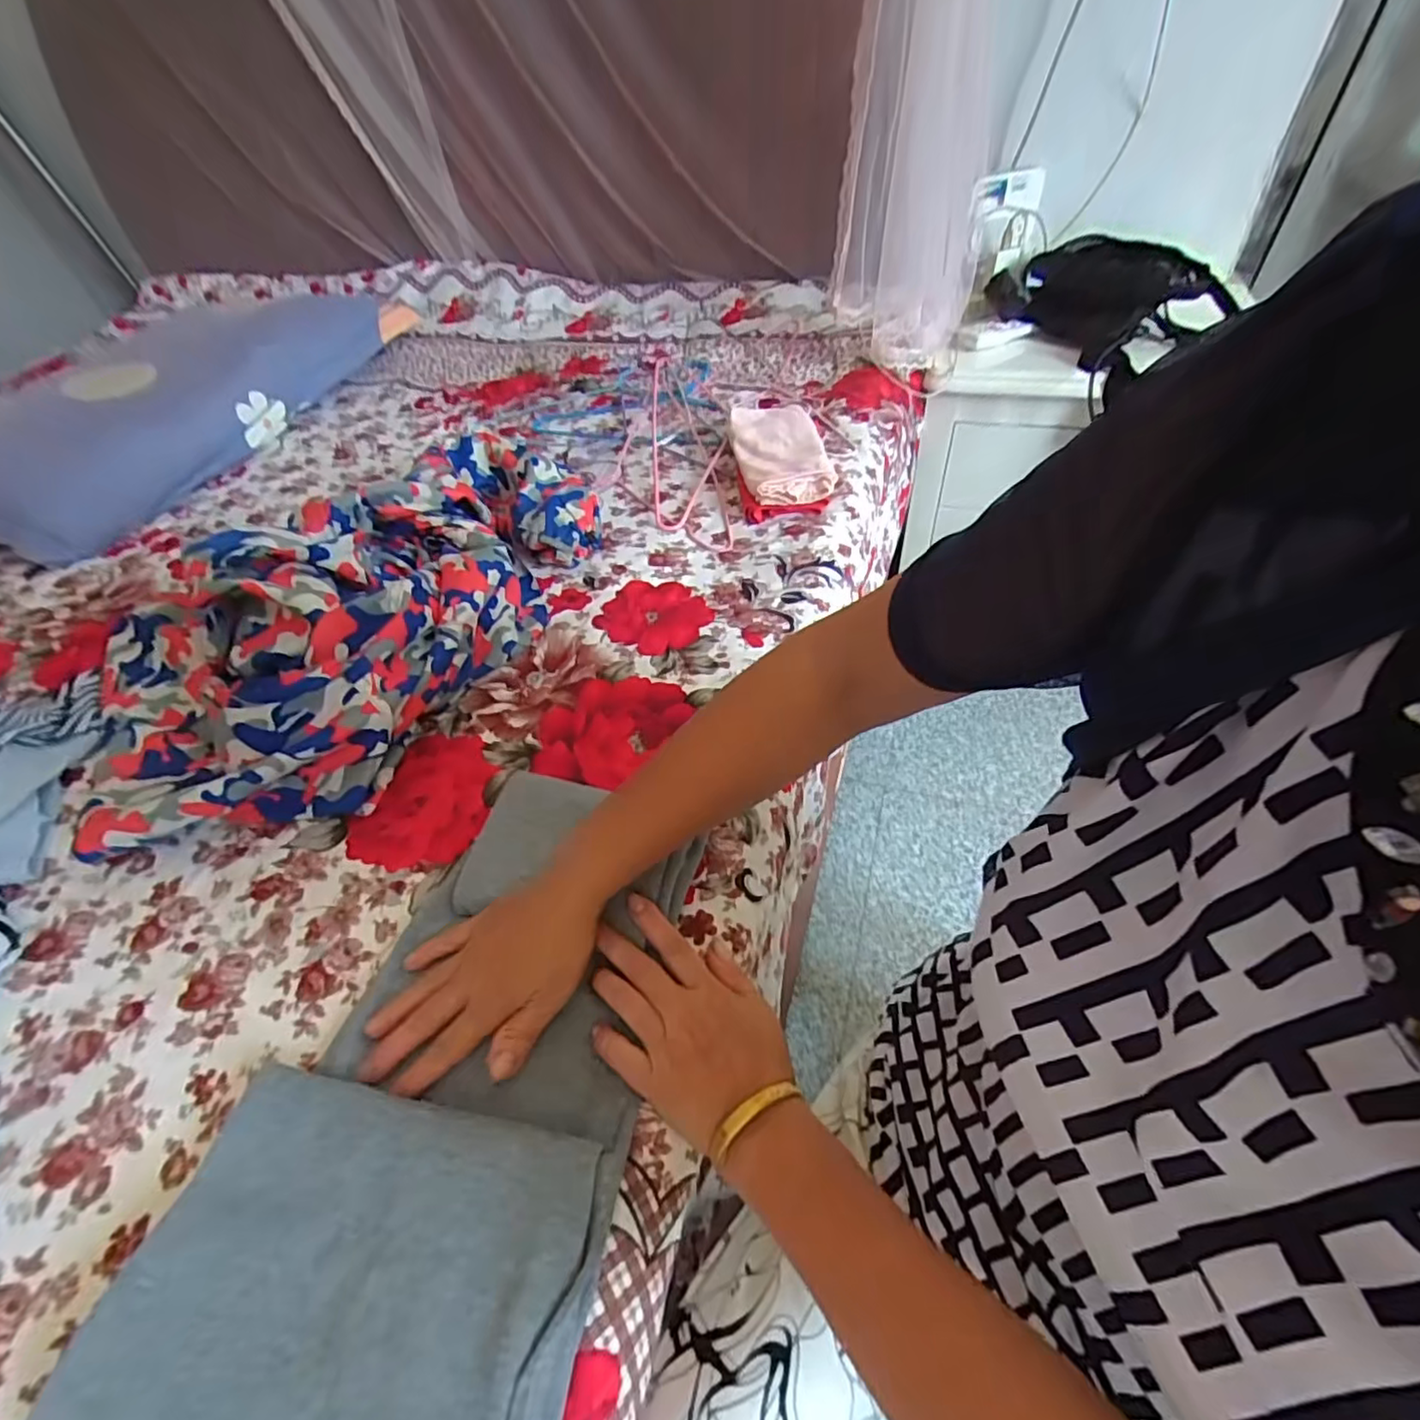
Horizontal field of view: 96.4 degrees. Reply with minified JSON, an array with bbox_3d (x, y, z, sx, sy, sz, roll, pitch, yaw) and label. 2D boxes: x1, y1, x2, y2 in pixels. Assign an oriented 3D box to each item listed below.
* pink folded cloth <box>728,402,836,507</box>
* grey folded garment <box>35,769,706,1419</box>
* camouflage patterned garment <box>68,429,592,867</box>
[{"bbox_3d":[0.087,-0.311,0.789,0.105,0.051,0.203,-7,48,1],"label":"pink folded cloth"},{"bbox_3d":[-0.147,0.202,0.357,0.226,0.038,0.388,3,49,8],"label":"grey folded garment"},{"bbox_3d":[-0.340,-0.119,0.604,0.339,0.143,0.515,24,55,25],"label":"camouflage patterned garment"}]

